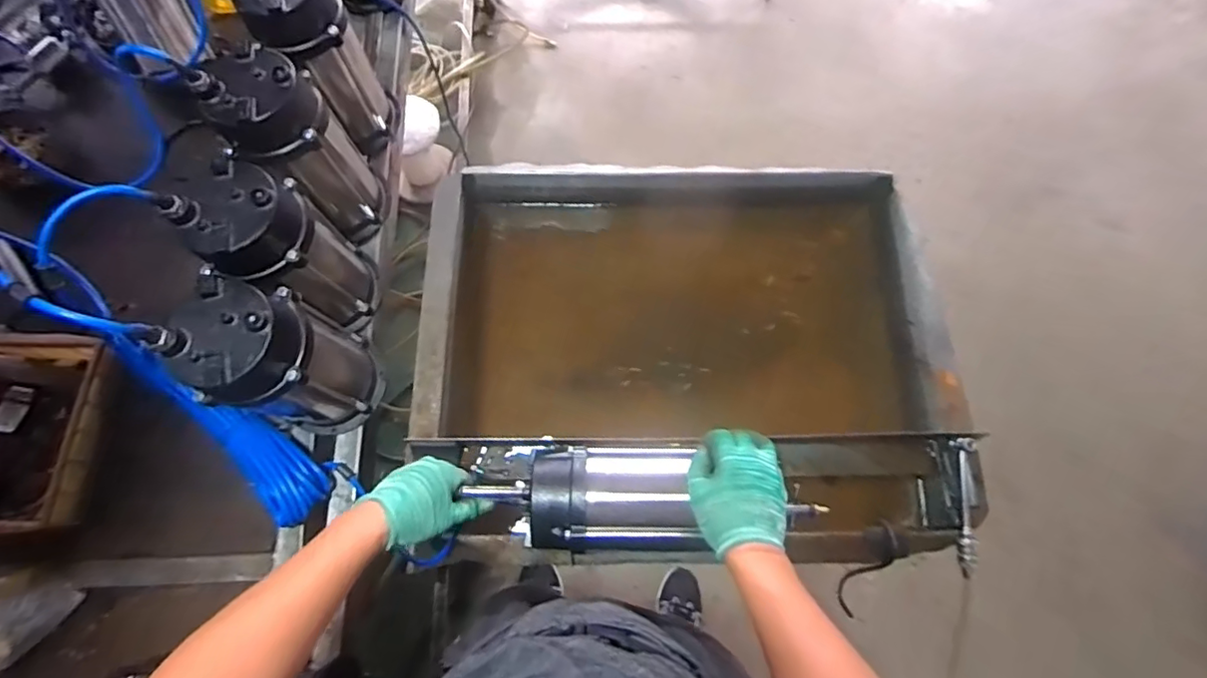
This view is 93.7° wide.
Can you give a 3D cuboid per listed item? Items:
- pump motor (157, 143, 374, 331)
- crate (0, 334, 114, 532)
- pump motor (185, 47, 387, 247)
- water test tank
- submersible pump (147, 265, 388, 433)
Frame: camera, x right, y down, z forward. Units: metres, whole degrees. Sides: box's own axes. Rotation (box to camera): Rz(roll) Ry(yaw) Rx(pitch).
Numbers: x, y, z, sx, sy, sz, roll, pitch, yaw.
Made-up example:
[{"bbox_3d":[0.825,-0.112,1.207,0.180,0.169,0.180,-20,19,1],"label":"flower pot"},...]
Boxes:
[{"bbox_3d":[-0.381,-0.101,0.711,0.116,0.257,0.123,38,76,12],"label":"pump motor"},{"bbox_3d":[-0.743,0.117,0.726,0.184,0.057,0.249,-1,72,0],"label":"crate"},{"bbox_3d":[-0.394,-0.243,0.752,0.123,0.248,0.126,-29,74,-8],"label":"pump motor"},{"bbox_3d":[0.123,-0.002,0.912,0.753,0.256,0.566,3,72,2],"label":"water test tank"},{"bbox_3d":[-0.368,0.028,0.667,0.119,0.250,0.137,23,74,8],"label":"submersible pump"}]

